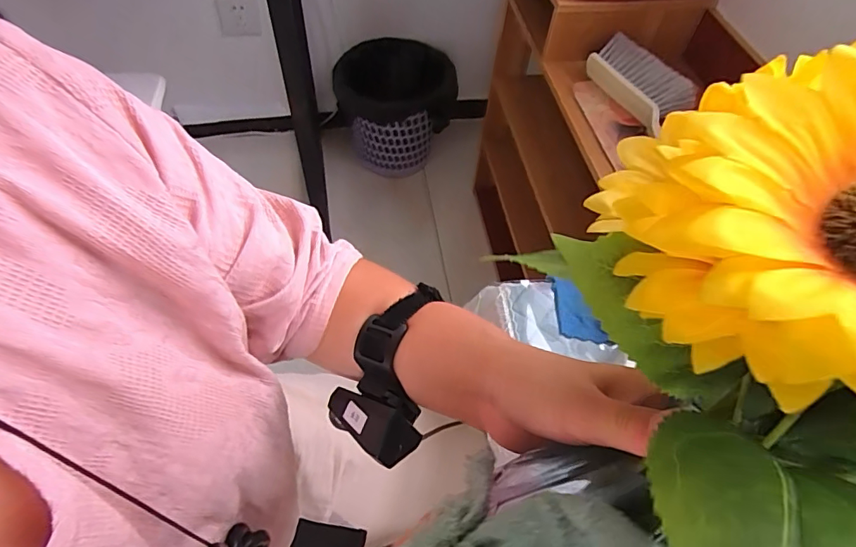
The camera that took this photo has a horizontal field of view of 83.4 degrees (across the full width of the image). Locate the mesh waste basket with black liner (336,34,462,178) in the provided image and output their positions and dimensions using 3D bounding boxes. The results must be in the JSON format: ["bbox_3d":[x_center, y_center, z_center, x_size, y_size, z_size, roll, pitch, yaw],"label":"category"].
[{"bbox_3d":[-0.081,-0.401,1.254,0.247,0.311,0.232,1,55,-2],"label":"mesh waste basket with black liner"}]

